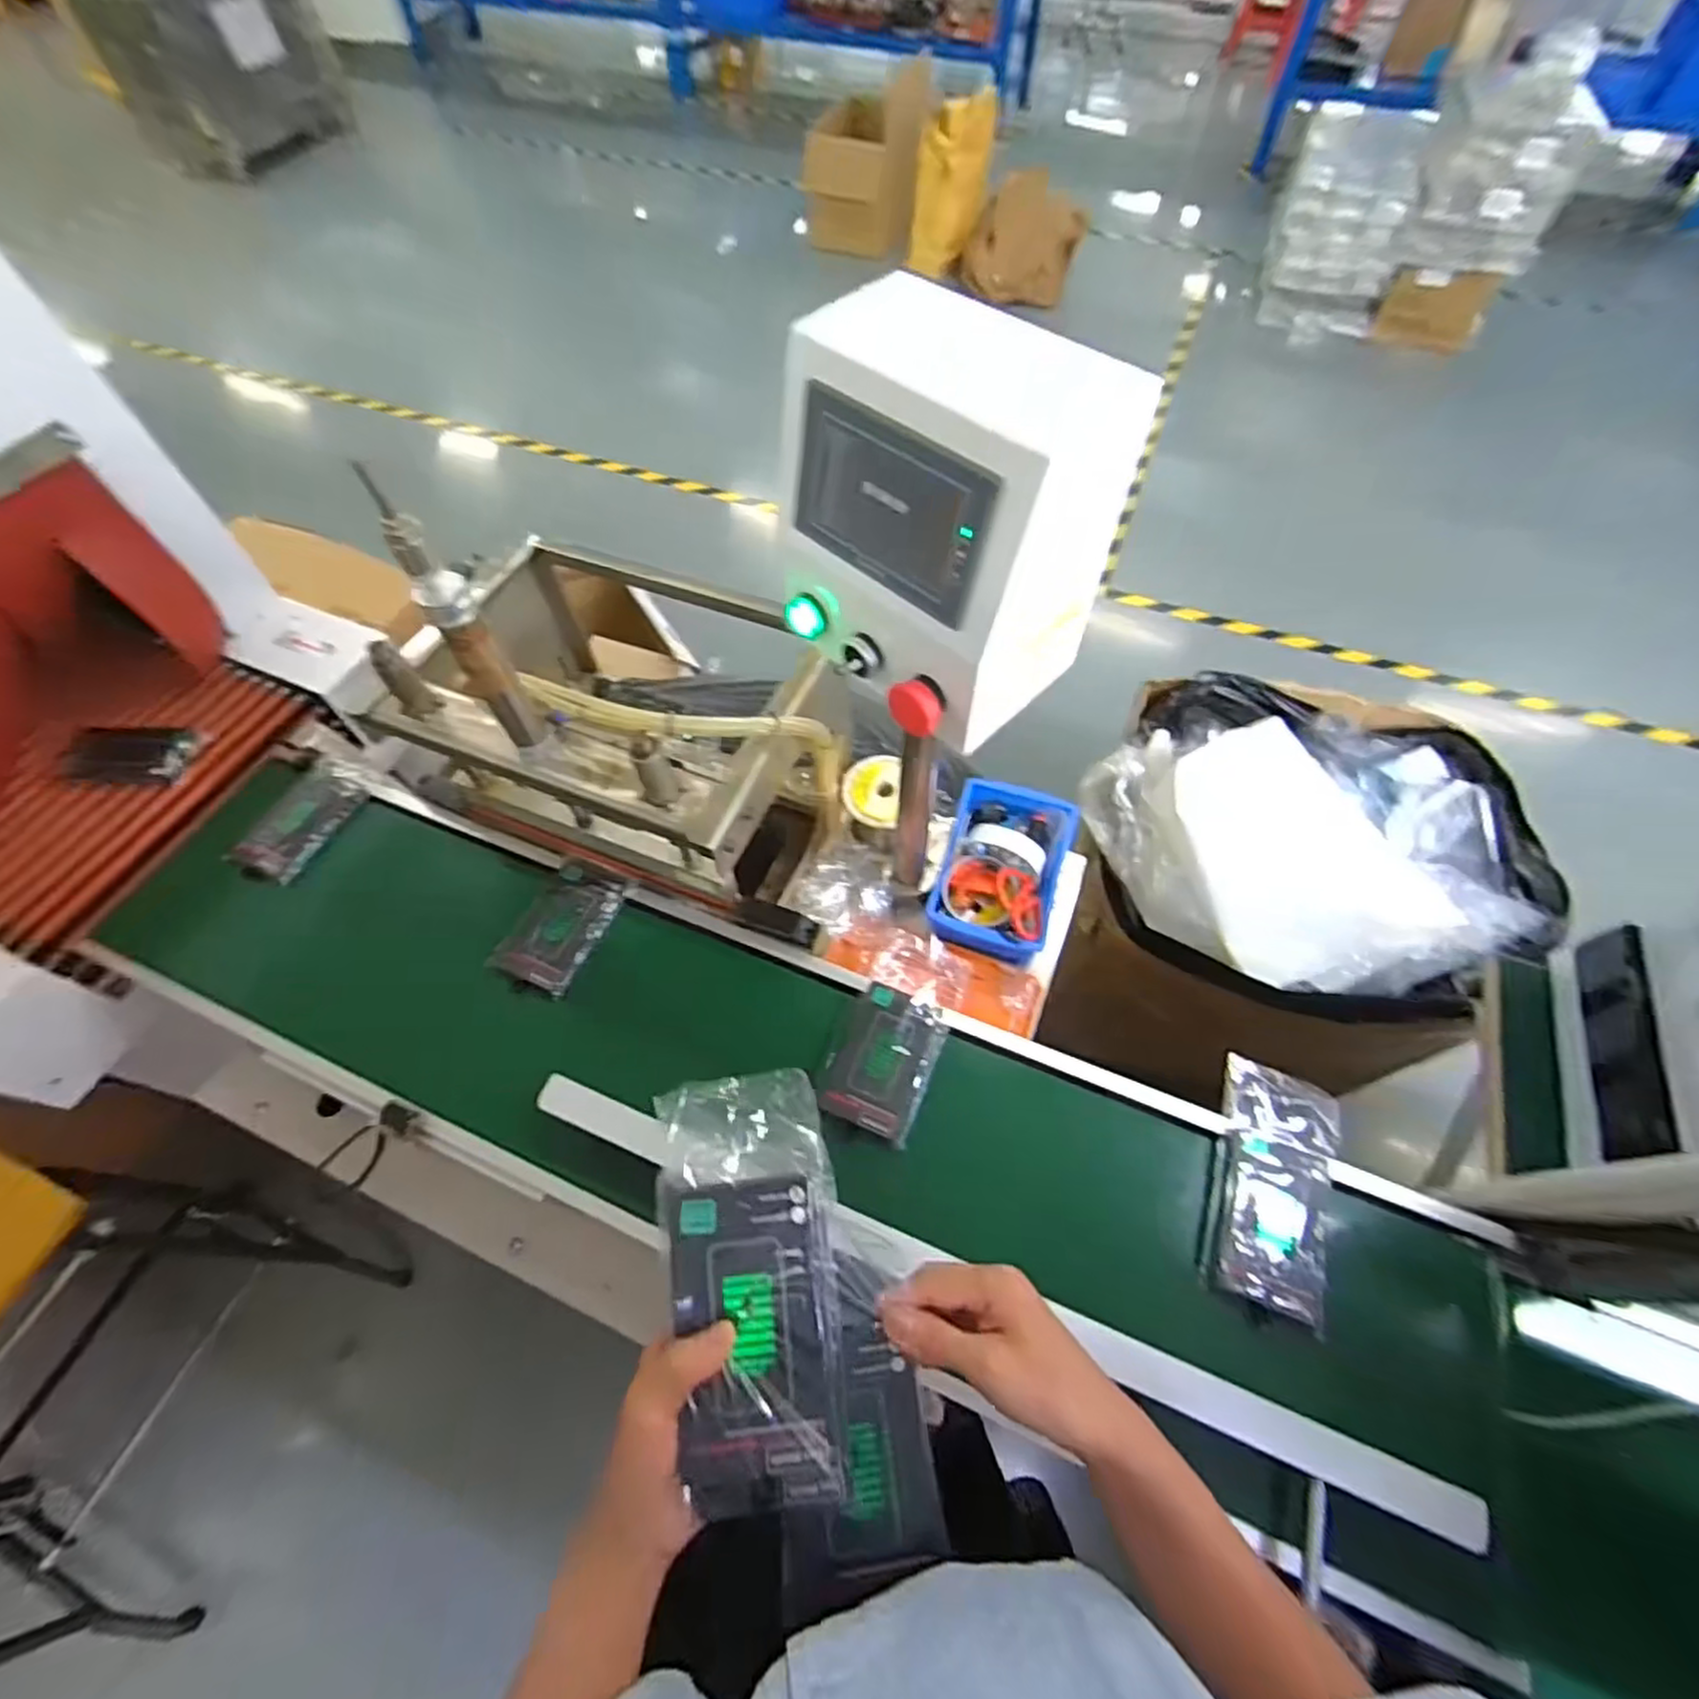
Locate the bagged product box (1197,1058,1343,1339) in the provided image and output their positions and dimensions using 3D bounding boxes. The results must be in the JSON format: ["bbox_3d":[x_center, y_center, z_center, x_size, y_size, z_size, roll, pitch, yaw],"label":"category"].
[{"bbox_3d":[0.377,0.298,0.658,0.097,0.020,0.204,19,62,11],"label":"bagged product box"}]

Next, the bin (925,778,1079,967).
[{"bbox_3d":[0.181,0.016,0.870,0.138,0.064,0.216,17,62,11],"label":"bin"}]

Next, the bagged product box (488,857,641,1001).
[{"bbox_3d":[-0.303,0.078,0.786,0.081,0.022,0.143,19,62,12],"label":"bagged product box"}]

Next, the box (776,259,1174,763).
[{"bbox_3d":[0.056,-0.204,0.465,0.149,0.191,0.182,-36,65,-18],"label":"box"}]

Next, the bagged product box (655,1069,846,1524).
[{"bbox_3d":[-0.050,0.230,0.395,0.089,0.029,0.205,-7,70,-3],"label":"bagged product box"}]

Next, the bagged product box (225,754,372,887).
[{"bbox_3d":[-0.643,-0.039,0.876,0.088,0.039,0.171,21,62,13],"label":"bagged product box"}]

